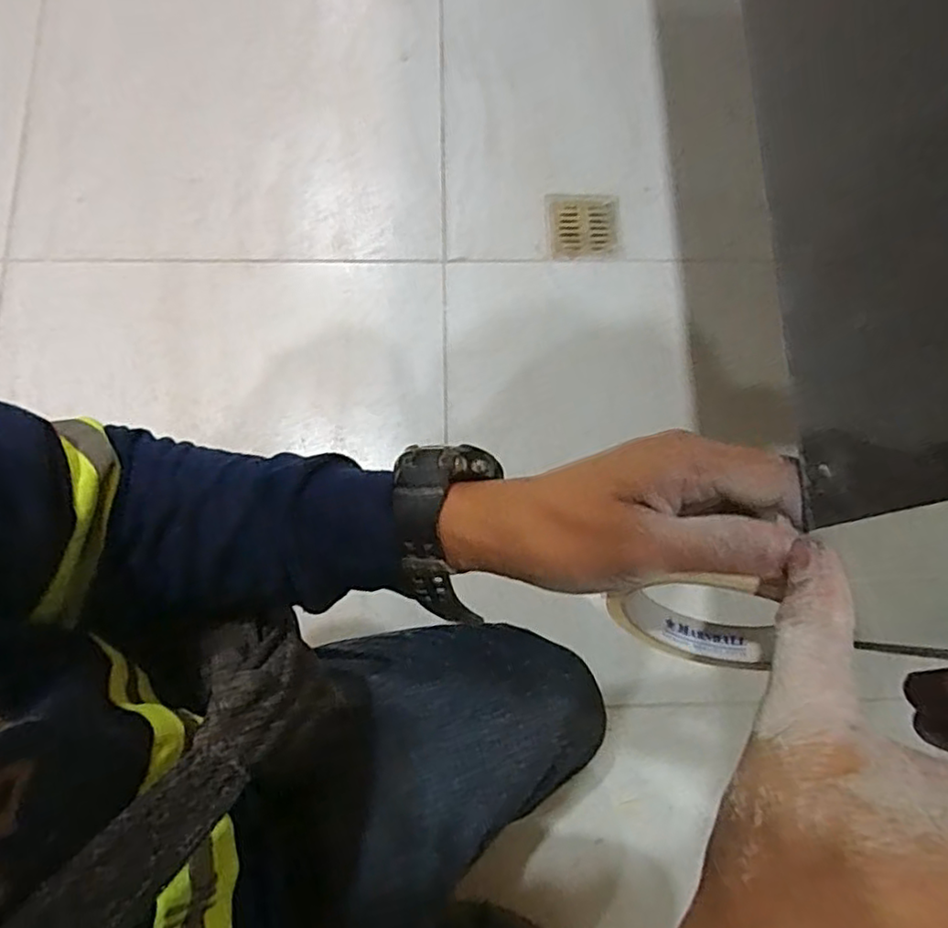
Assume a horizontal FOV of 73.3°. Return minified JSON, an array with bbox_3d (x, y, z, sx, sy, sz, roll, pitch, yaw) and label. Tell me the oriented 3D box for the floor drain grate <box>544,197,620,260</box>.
[{"bbox_3d":[0.158,-0.342,0.922,0.102,0.007,0.102,-1,78,0],"label":"floor drain grate"}]

